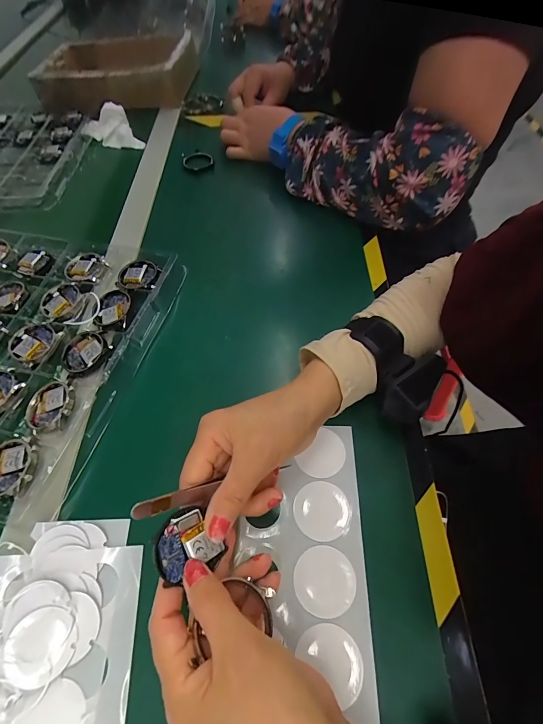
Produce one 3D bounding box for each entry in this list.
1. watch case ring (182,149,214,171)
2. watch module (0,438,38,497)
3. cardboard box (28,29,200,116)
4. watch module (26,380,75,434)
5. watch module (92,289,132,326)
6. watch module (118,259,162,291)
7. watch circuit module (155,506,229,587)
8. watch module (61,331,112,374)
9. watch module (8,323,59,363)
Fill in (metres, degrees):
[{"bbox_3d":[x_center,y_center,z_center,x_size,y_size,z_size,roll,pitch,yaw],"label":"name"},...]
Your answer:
[{"bbox_3d":[-0.113,-0.312,0.535,0.045,0.007,0.045,-1,58,2],"label":"watch case ring"},{"bbox_3d":[-0.217,0.088,0.286,0.047,0.012,0.047,-11,59,-4],"label":"watch module"},{"bbox_3d":[-0.289,-0.545,0.650,0.295,0.067,0.159,7,59,8],"label":"cardboard box"},{"bbox_3d":[-0.199,0.041,0.315,0.041,0.014,0.046,-6,58,-1],"label":"watch module"},{"bbox_3d":[-0.170,-0.057,0.374,0.034,0.009,0.042,10,60,9],"label":"watch module"},{"bbox_3d":[-0.153,-0.099,0.402,0.051,0.012,0.043,20,62,15],"label":"watch module"},{"bbox_3d":[-0.050,0.110,0.208,0.037,0.004,0.037,-35,94,-32],"label":"watch circuit module"},{"bbox_3d":[-0.187,-0.011,0.346,0.045,0.009,0.040,-41,65,-20],"label":"watch module"},{"bbox_3d":[-0.247,-0.021,0.359,0.043,0.005,0.044,20,62,15],"label":"watch module"}]

